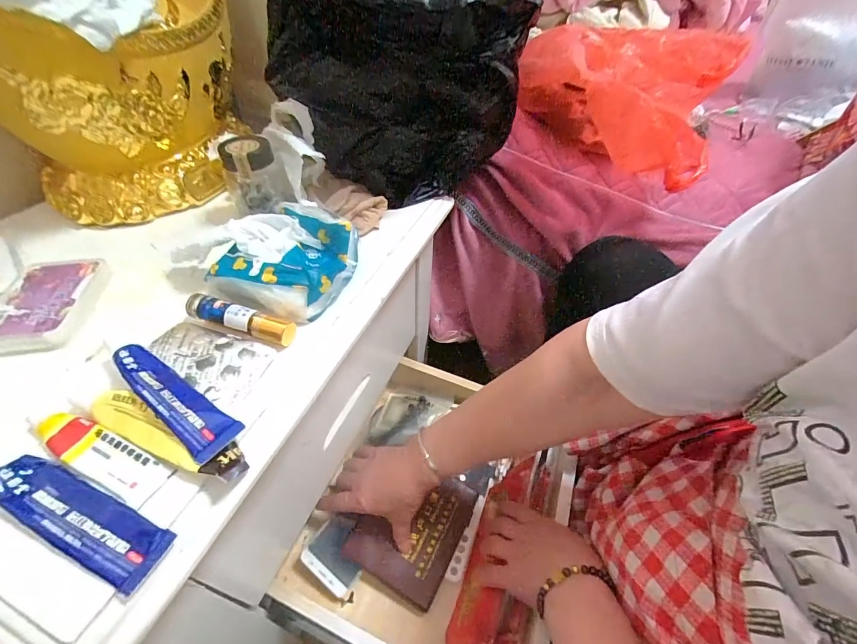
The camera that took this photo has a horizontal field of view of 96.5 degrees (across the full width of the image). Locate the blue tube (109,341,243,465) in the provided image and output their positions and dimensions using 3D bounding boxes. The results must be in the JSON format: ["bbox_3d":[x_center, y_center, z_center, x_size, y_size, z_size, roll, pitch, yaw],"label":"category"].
[{"bbox_3d":[-0.155,0.045,0.234,0.102,0.009,0.028,31,35,20],"label":"blue tube"}]

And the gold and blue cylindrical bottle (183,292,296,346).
[{"bbox_3d":[-0.143,-0.004,0.284,0.089,0.014,0.017,16,48,12],"label":"gold and blue cylindrical bottle"}]

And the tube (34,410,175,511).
[{"bbox_3d":[-0.187,0.075,0.218,0.083,0.009,0.023,20,49,14],"label":"tube"}]

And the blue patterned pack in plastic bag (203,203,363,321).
[{"bbox_3d":[-0.114,-0.056,0.314,0.097,0.040,0.101,14,48,10],"label":"blue patterned pack in plastic bag"}]

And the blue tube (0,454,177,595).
[{"bbox_3d":[-0.179,0.098,0.194,0.100,0.013,0.028,19,49,14],"label":"blue tube"}]

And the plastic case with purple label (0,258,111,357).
[{"bbox_3d":[-0.292,-0.014,0.295,0.064,0.013,0.091,-5,47,-8],"label":"plastic case with purple label"}]

